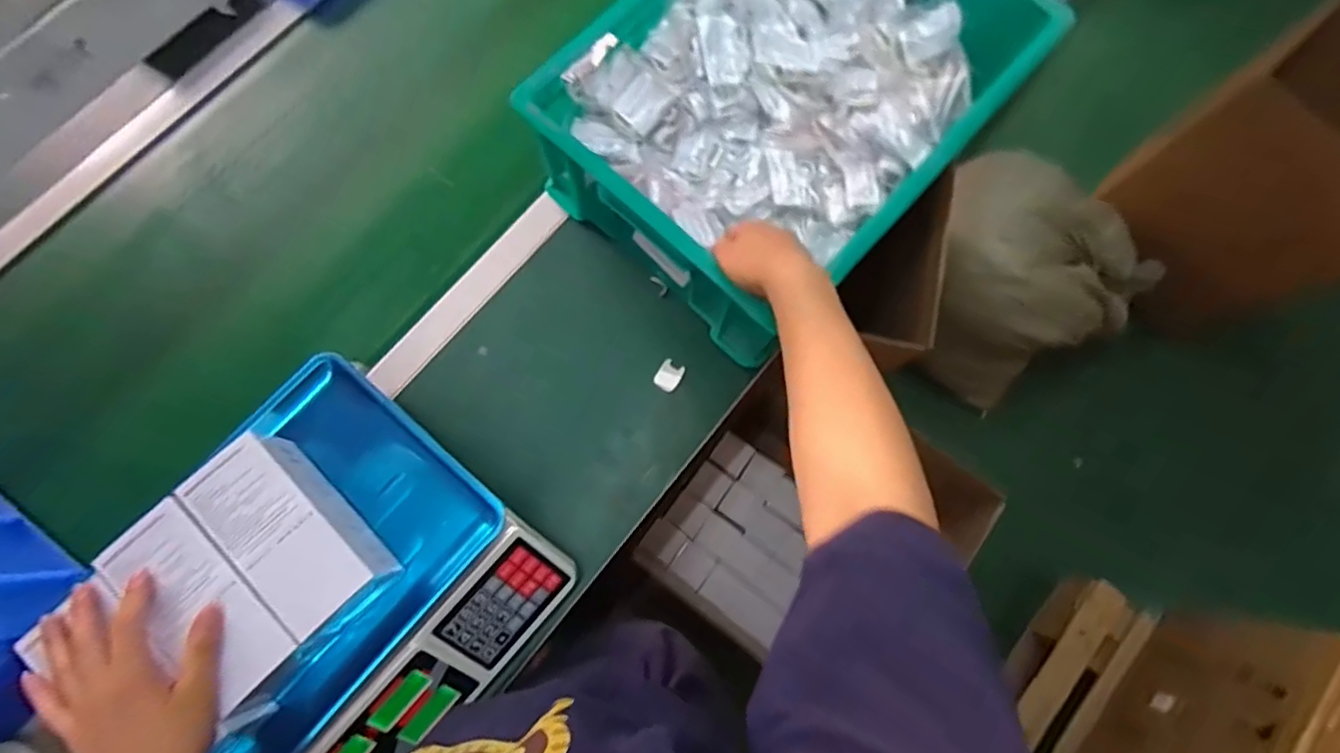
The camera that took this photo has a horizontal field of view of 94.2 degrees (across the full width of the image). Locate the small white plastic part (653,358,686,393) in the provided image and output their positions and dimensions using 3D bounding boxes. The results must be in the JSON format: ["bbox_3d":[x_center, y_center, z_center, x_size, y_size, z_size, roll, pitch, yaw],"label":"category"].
[{"bbox_3d":[-0.001,0.000,0.717,0.029,0.004,0.036,26,78,5],"label":"small white plastic part"}]

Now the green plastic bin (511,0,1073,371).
[{"bbox_3d":[0.135,-0.305,0.698,0.348,0.167,0.478,42,79,8],"label":"green plastic bin"}]

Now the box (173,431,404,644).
[{"bbox_3d":[-0.314,0.131,0.520,0.160,0.072,0.075,42,79,8],"label":"box"}]

